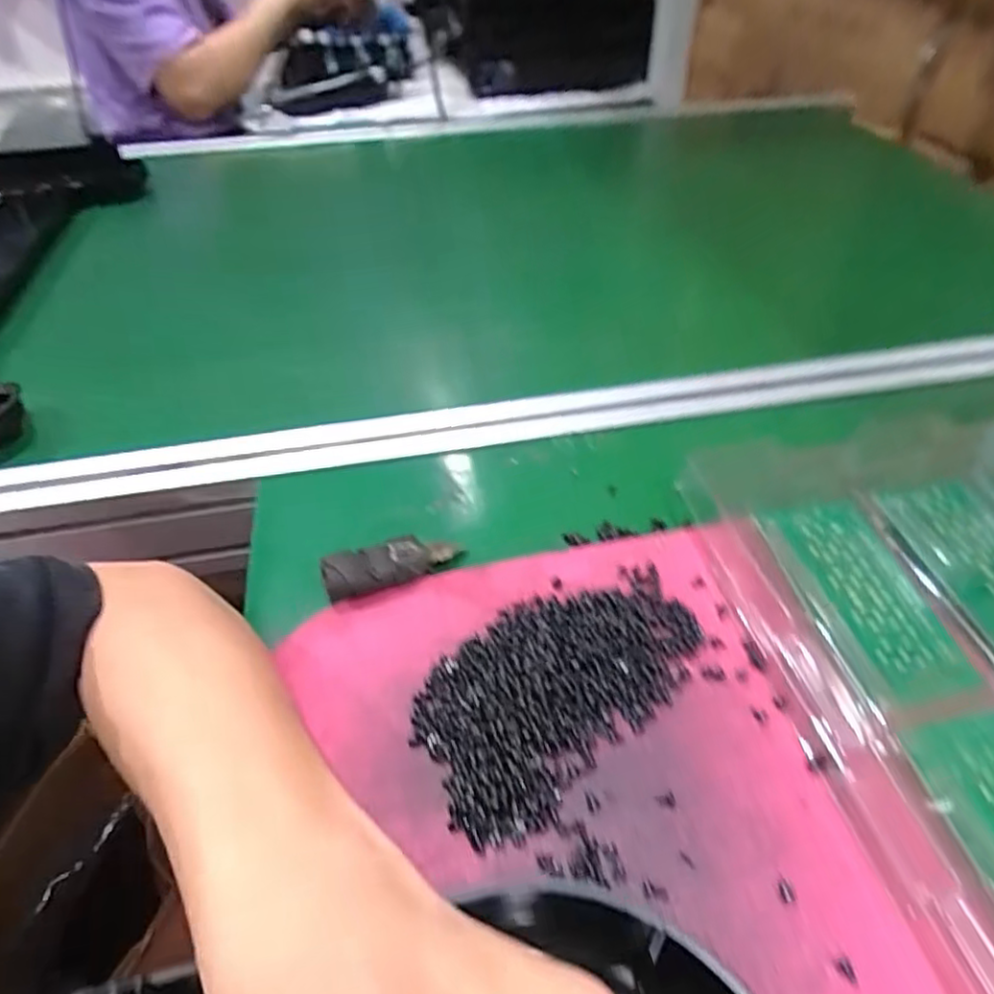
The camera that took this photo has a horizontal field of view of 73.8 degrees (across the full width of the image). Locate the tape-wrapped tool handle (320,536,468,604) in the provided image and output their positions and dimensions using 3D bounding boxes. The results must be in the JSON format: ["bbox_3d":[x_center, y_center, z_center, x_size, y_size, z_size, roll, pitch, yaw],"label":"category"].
[{"bbox_3d":[-0.051,0.032,0.327,0.068,0.016,0.019,-12,47,-12],"label":"tape-wrapped tool handle"}]

